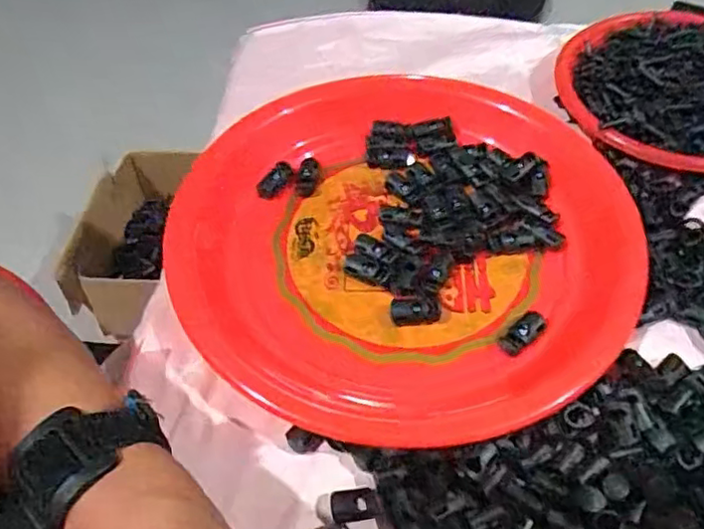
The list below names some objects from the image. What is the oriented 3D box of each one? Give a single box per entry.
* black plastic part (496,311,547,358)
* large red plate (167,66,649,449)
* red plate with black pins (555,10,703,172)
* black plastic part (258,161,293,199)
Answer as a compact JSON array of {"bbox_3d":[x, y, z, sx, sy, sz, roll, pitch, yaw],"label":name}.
[{"bbox_3d":[0.089,0.035,0.326,0.028,0.006,0.013,-38,59,-22],"label":"black plastic part"},{"bbox_3d":[0.037,-0.030,0.368,0.251,0.019,0.285,28,59,23],"label":"large red plate"},{"bbox_3d":[0.225,-0.121,0.426,0.149,0.025,0.154,-2,53,3],"label":"red plate with black pins"},{"bbox_3d":[-0.050,-0.055,0.408,0.015,0.006,0.028,28,59,23],"label":"black plastic part"}]

